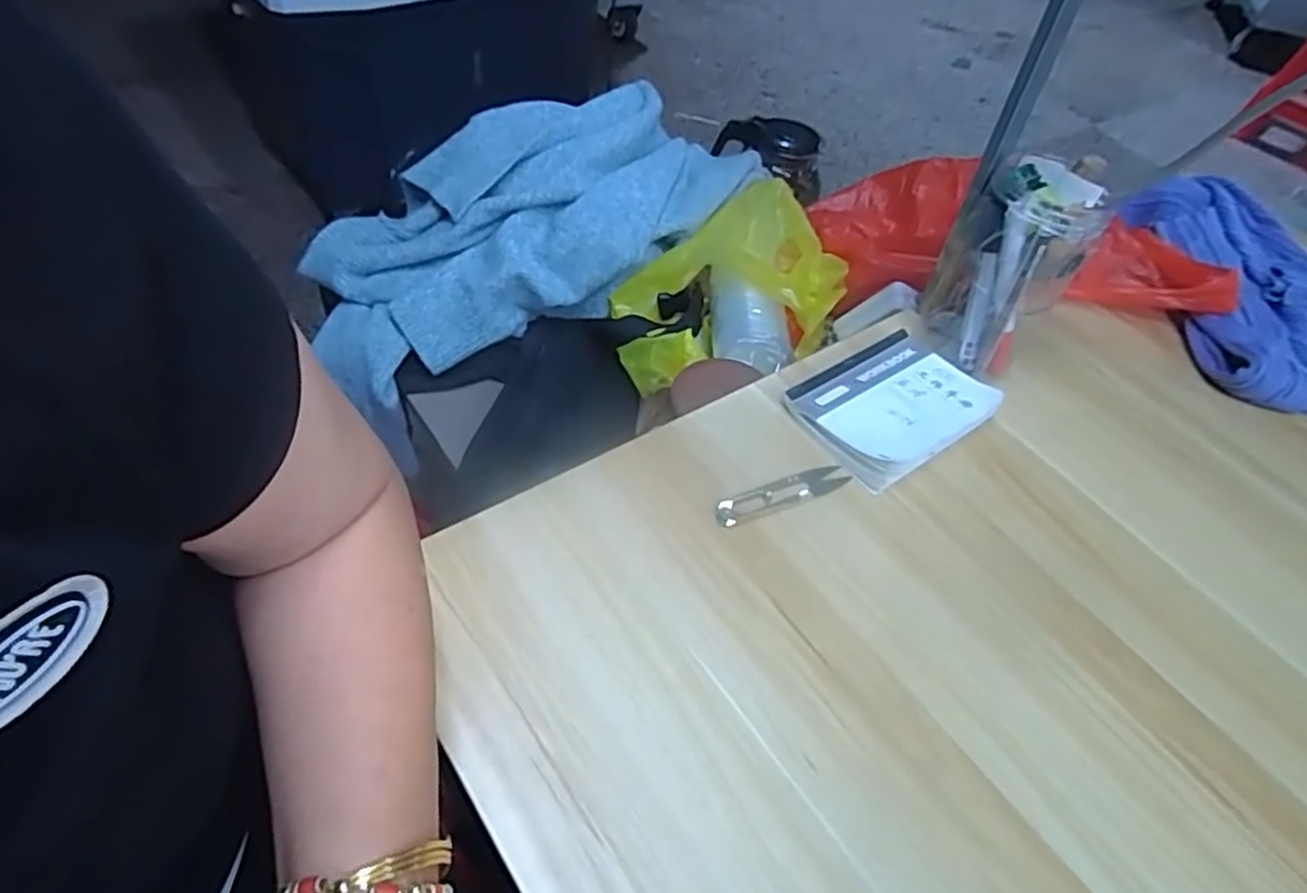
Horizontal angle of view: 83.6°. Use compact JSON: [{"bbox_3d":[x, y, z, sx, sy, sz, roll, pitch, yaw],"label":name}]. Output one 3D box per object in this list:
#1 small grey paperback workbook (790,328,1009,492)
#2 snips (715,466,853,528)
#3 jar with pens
[{"bbox_3d":[0.176,-0.031,0.549,0.138,0.023,0.104,-28,61,-27],"label":"small grey paperback workbook"},{"bbox_3d":[0.086,0.031,0.492,0.102,0.009,0.022,-17,57,-21],"label":"snips"},{"bbox_3d":[0.265,-0.134,0.545,0.071,0.138,0.081,1,52,-9],"label":"jar with pens"}]

